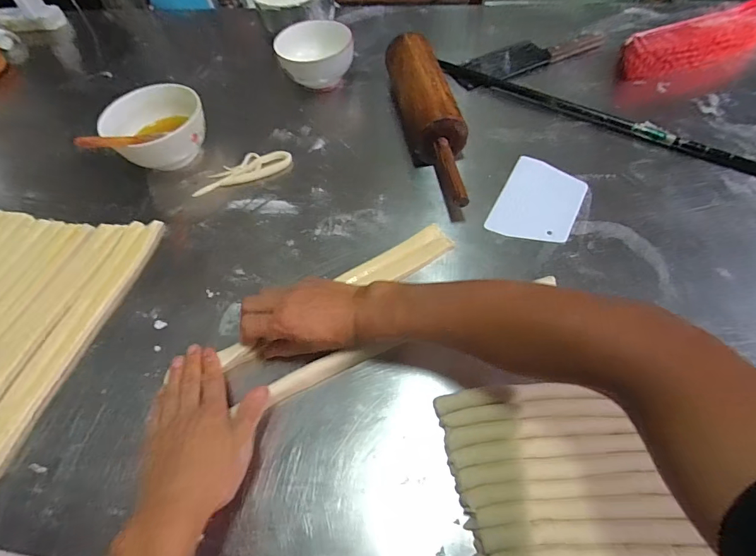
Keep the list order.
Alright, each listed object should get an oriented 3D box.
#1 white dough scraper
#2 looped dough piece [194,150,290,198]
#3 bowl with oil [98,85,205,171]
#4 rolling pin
[{"bbox_3d":[0.221,-0.107,0.556,0.102,0.006,0.143,22,63,20],"label":"white dough scraper"},{"bbox_3d":[-0.212,-0.171,0.633,0.152,0.009,0.055,-17,58,-6],"label":"looped dough piece"},{"bbox_3d":[-0.342,-0.232,0.637,0.140,0.082,0.115,-33,61,-15],"label":"bowl with oil"},{"bbox_3d":[0.080,-0.247,0.612,0.079,0.076,0.355,-12,57,-3],"label":"rolling pin"}]

